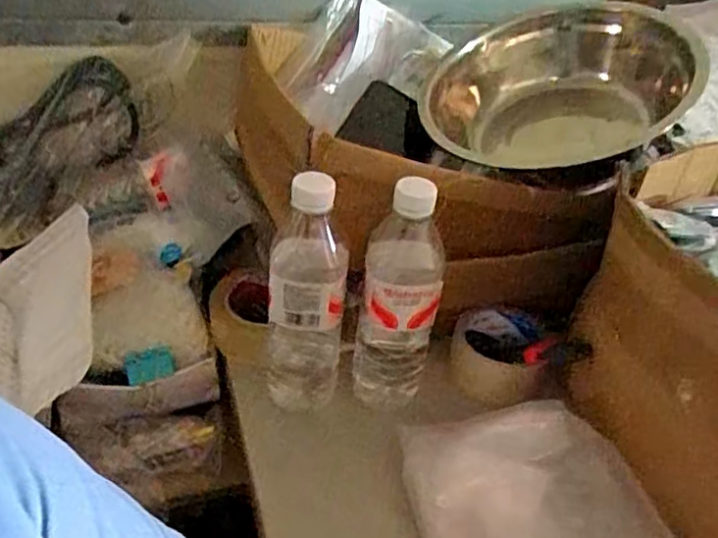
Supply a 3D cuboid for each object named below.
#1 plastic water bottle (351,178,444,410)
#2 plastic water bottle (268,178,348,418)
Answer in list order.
[{"bbox_3d":[0.035,0.025,0.556,0.067,0.216,0.065,7,36,1],"label":"plastic water bottle"},{"bbox_3d":[-0.045,0.021,0.544,0.063,0.222,0.067,4,36,-2],"label":"plastic water bottle"}]

